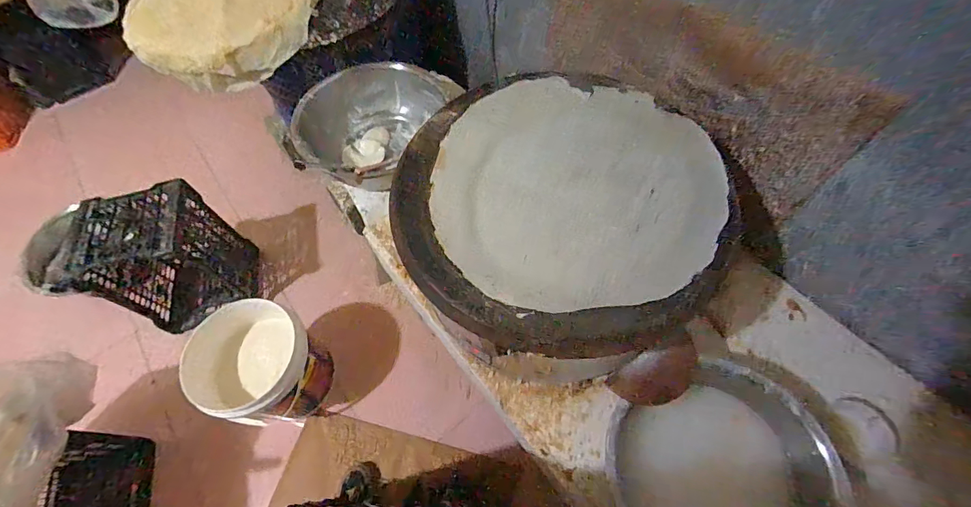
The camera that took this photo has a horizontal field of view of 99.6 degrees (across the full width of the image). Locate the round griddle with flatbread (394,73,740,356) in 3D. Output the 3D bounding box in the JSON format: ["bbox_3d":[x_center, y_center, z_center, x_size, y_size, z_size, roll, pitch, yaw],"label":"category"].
[{"bbox_3d":[0.113,-0.096,0.660,0.503,0.065,0.496,-1,61,2],"label":"round griddle with flatbread"}]

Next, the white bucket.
[{"bbox_3d":[-0.654,0.345,1.253,0.325,0.341,0.308,-1,61,2],"label":"white bucket"}]

